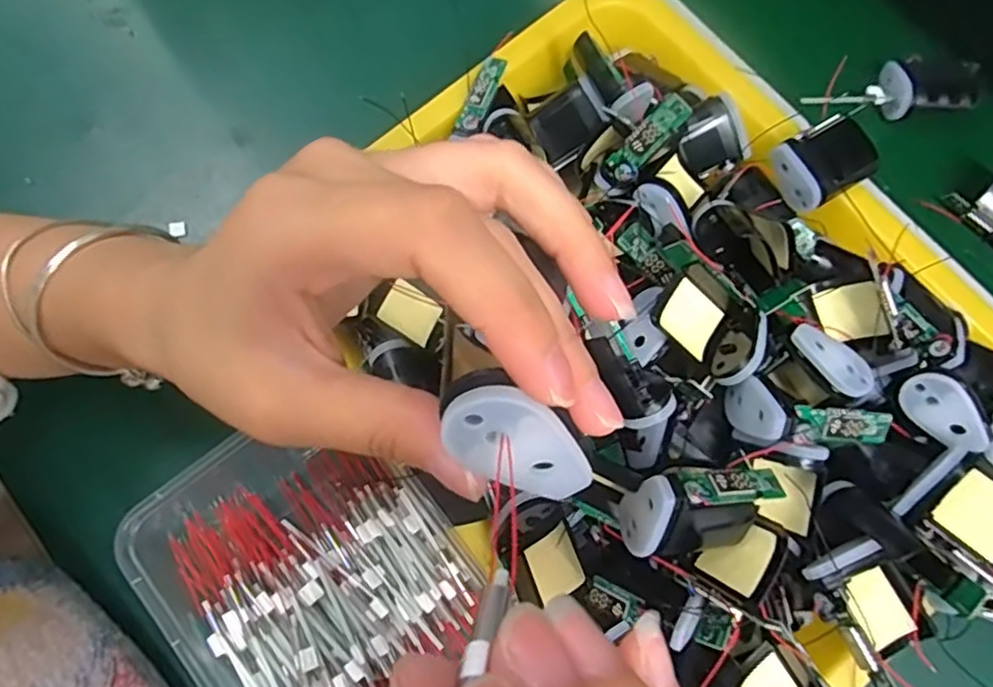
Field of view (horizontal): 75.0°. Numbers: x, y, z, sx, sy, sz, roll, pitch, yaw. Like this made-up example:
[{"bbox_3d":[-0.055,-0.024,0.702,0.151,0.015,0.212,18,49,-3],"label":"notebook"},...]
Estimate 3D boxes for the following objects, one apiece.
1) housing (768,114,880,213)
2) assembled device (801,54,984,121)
[{"bbox_3d":[0.163,-0.090,0.322,0.045,0.016,0.034,-30,80,-7],"label":"housing"},{"bbox_3d":[0.230,-0.144,0.372,0.090,0.030,0.038,-6,78,-2],"label":"assembled device"}]

